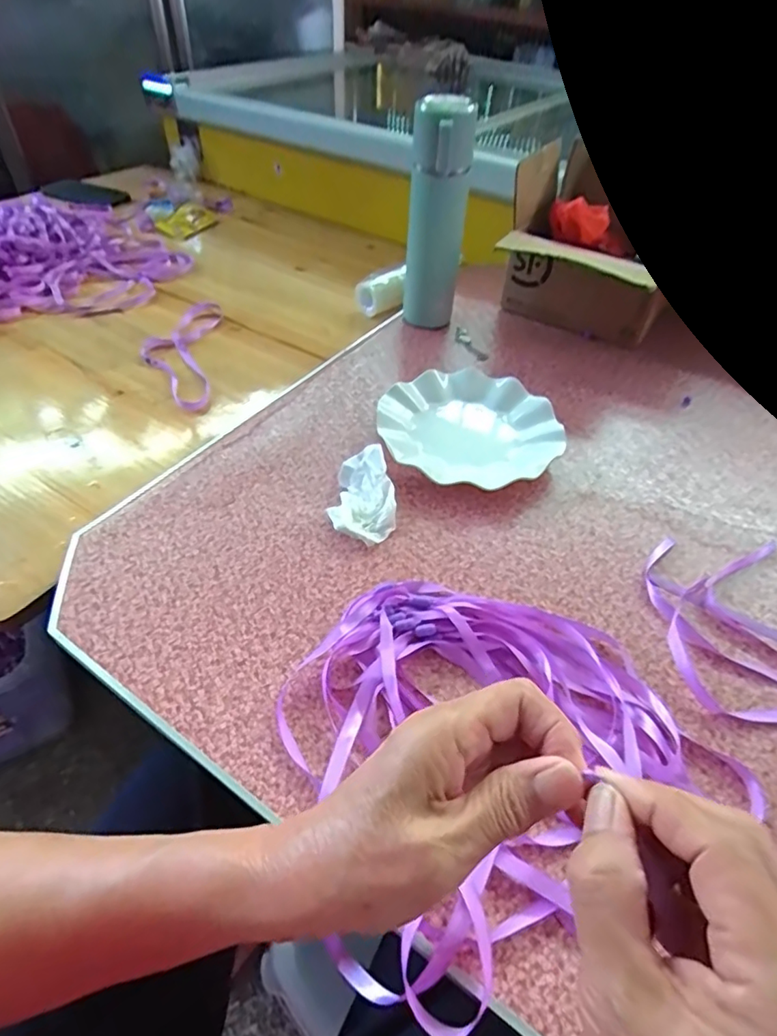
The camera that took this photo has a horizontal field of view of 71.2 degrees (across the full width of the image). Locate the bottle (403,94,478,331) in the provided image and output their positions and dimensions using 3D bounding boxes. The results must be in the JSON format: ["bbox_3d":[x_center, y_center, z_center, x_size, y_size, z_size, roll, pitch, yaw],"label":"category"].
[{"bbox_3d":[0.056,-0.344,0.653,0.066,0.257,0.058,8,48,4],"label":"bottle"}]

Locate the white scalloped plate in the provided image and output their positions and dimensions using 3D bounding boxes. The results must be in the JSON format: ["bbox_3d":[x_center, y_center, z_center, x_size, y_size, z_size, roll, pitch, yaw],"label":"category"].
[{"bbox_3d":[0.083,-0.096,0.577,0.181,0.028,0.181,2,48,-2],"label":"white scalloped plate"}]

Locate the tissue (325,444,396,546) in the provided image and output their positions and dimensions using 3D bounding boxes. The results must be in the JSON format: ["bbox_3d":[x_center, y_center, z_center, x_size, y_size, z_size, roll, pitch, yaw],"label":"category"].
[{"bbox_3d":[-0.023,-0.023,0.497,0.057,0.031,0.095,1,48,-3],"label":"tissue"}]

